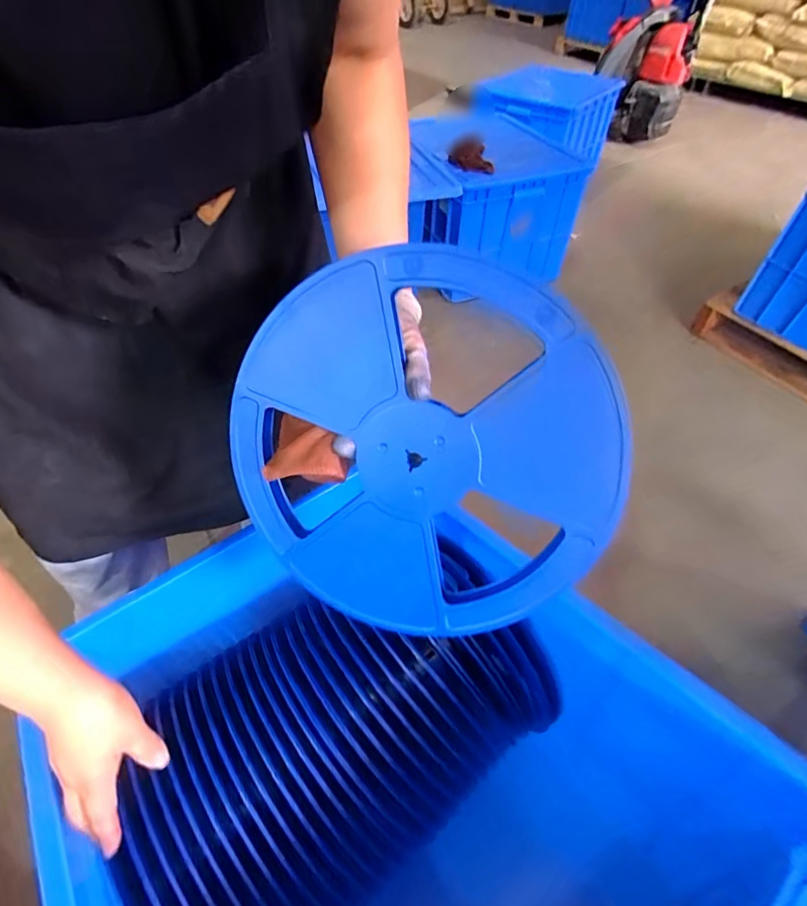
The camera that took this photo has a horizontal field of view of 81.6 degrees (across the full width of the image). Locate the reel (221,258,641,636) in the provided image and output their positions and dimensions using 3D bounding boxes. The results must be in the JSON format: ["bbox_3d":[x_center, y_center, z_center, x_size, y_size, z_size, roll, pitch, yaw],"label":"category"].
[{"bbox_3d":[0.012,0.003,0.392,0.313,0.308,0.032,-2,13,11],"label":"reel"}]

